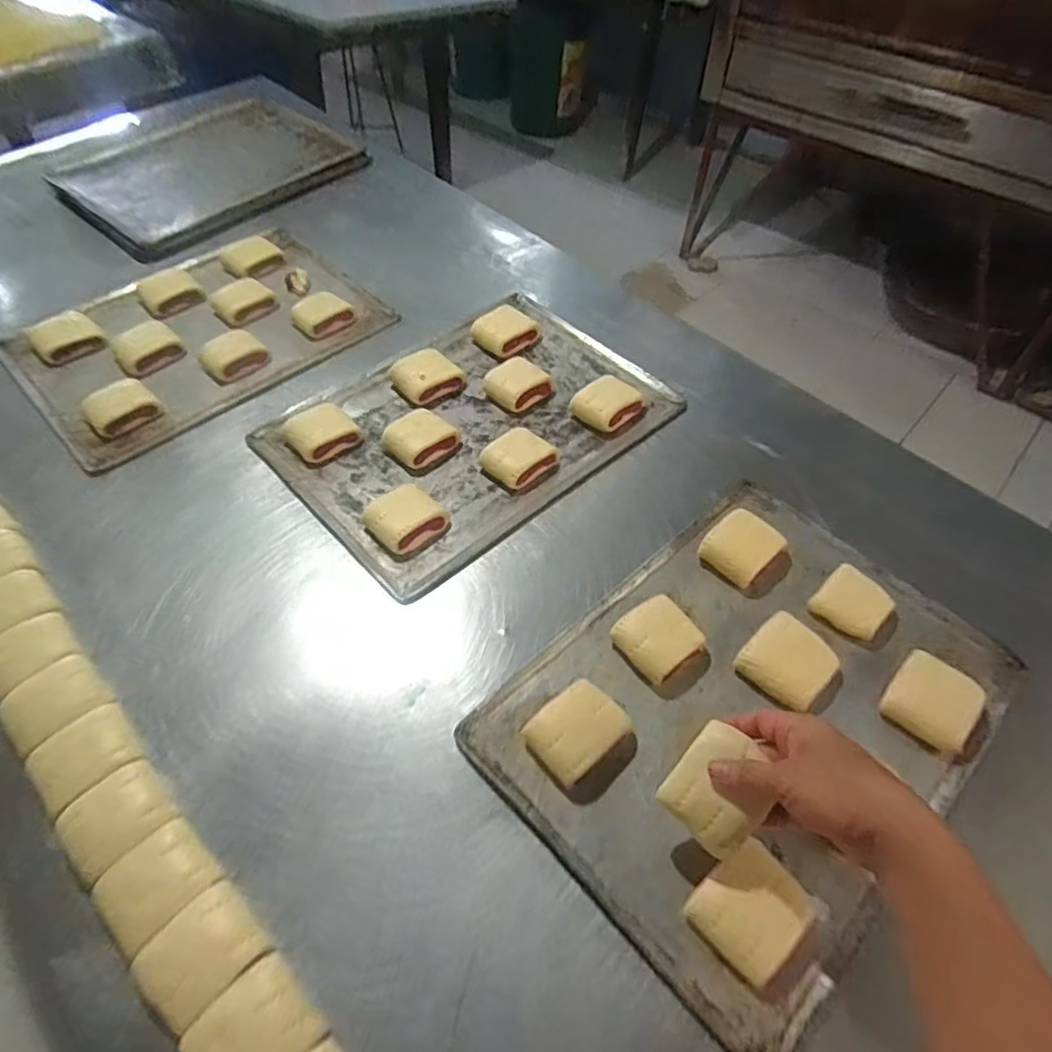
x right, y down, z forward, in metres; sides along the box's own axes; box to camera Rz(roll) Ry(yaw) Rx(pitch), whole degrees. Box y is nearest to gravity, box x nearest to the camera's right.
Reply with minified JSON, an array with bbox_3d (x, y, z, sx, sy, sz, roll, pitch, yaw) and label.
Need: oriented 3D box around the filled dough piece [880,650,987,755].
[{"bbox_3d":[0.367,0.155,0.582,0.070,0.022,0.073,35,58,24],"label":"filled dough piece"}]

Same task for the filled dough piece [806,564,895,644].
[{"bbox_3d":[0.330,0.077,0.653,0.064,0.021,0.066,38,59,25],"label":"filled dough piece"}]

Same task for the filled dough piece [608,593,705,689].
[{"bbox_3d":[0.123,0.109,0.616,0.073,0.030,0.068,-30,58,-24],"label":"filled dough piece"}]

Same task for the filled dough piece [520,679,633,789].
[{"bbox_3d":[0.044,0.176,0.554,0.079,0.031,0.062,-34,60,-26],"label":"filled dough piece"}]

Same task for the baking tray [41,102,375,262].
[{"bbox_3d":[-0.573,-0.637,1.156,0.354,0.032,0.430,35,63,20],"label":"baking tray"}]

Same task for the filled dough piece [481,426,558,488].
[{"bbox_3d":[-0.007,-0.079,0.756,0.066,0.026,0.076,33,57,23],"label":"filled dough piece"}]

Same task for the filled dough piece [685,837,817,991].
[{"bbox_3d":[0.165,0.282,0.476,0.075,0.031,0.070,-34,59,-26],"label":"filled dough piece"}]

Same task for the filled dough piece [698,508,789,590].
[{"bbox_3d":[0.225,0.019,0.678,0.074,0.040,0.071,-35,60,-27],"label":"filled dough piece"}]

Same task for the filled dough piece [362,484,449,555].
[{"bbox_3d":[-0.131,-0.011,0.701,0.074,0.022,0.076,-34,60,-26],"label":"filled dough piece"}]

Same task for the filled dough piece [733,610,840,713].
[{"bbox_3d":[0.243,0.125,0.599,0.069,0.031,0.073,-36,60,-27],"label":"filled dough piece"}]

